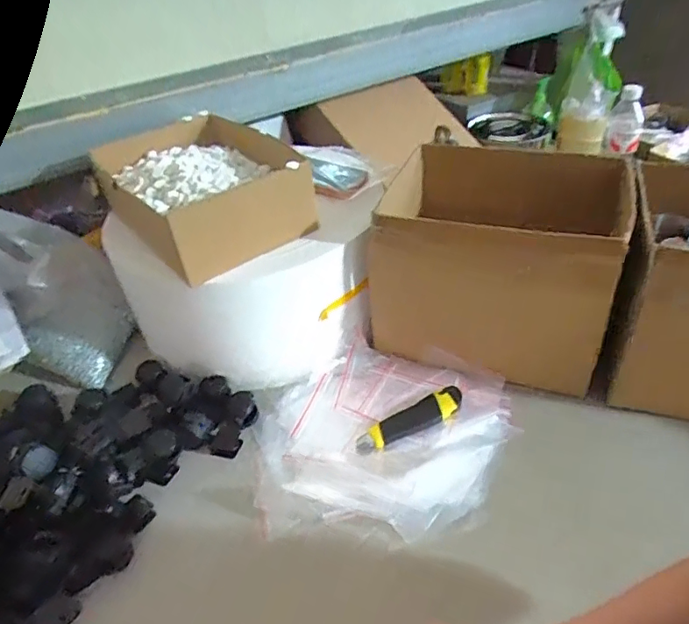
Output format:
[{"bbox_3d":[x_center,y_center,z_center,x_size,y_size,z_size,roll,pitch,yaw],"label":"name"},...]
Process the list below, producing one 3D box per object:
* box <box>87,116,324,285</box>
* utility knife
[{"bbox_3d":[-0.209,-0.187,0.748,0.233,0.125,0.313,-28,44,-25],"label":"box"},{"bbox_3d":[0.087,0.141,0.671,0.157,0.014,0.040,-23,45,-17],"label":"utility knife"}]

